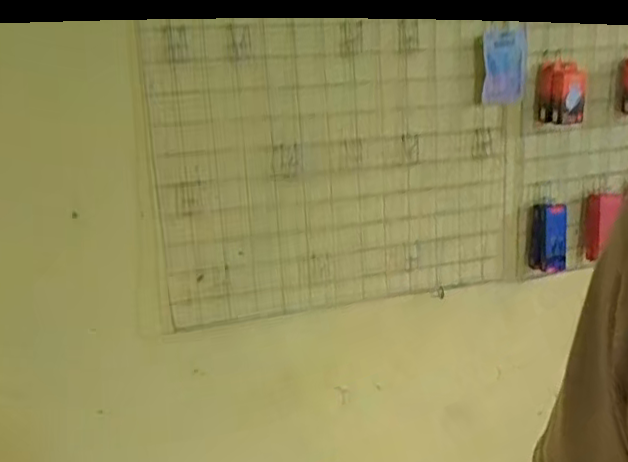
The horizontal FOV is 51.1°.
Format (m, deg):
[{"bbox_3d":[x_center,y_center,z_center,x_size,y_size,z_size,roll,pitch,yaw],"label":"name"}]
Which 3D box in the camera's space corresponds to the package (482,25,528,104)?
[{"bbox_3d":[0.415,-0.361,1.431,0.106,0.160,0.023,-3,10,-26],"label":"package"}]

